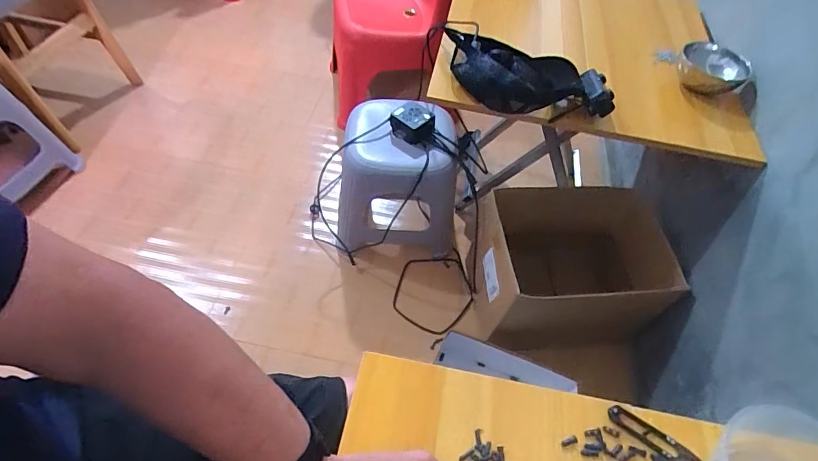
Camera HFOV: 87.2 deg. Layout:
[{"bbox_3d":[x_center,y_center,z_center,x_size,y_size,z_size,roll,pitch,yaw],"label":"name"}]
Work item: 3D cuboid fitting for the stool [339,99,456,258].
[{"bbox_3d":[-0.022,-0.129,1.072,0.282,0.323,0.275,3,54,-3],"label":"stool"}]

